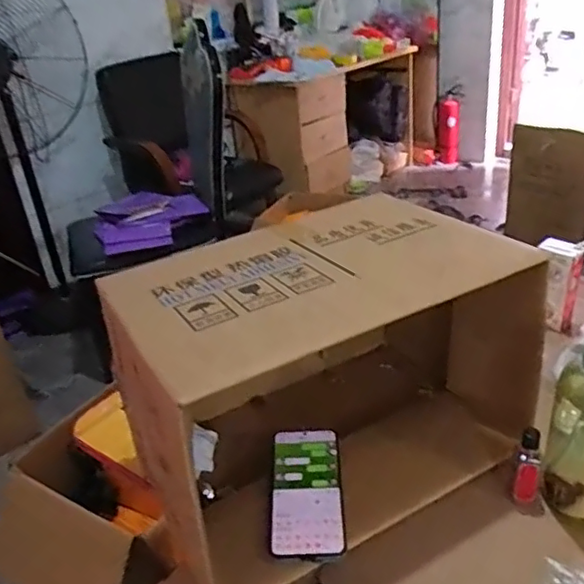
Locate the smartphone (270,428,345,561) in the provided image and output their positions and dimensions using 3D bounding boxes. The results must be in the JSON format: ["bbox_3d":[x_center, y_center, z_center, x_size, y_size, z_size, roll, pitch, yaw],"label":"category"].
[{"bbox_3d":[0.016,0.210,0.652,0.073,0.009,0.164,-1,32,2],"label":"smartphone"}]

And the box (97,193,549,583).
[{"bbox_3d":[0.029,0.081,0.681,0.406,0.245,0.296,-19,30,-22],"label":"box"}]

